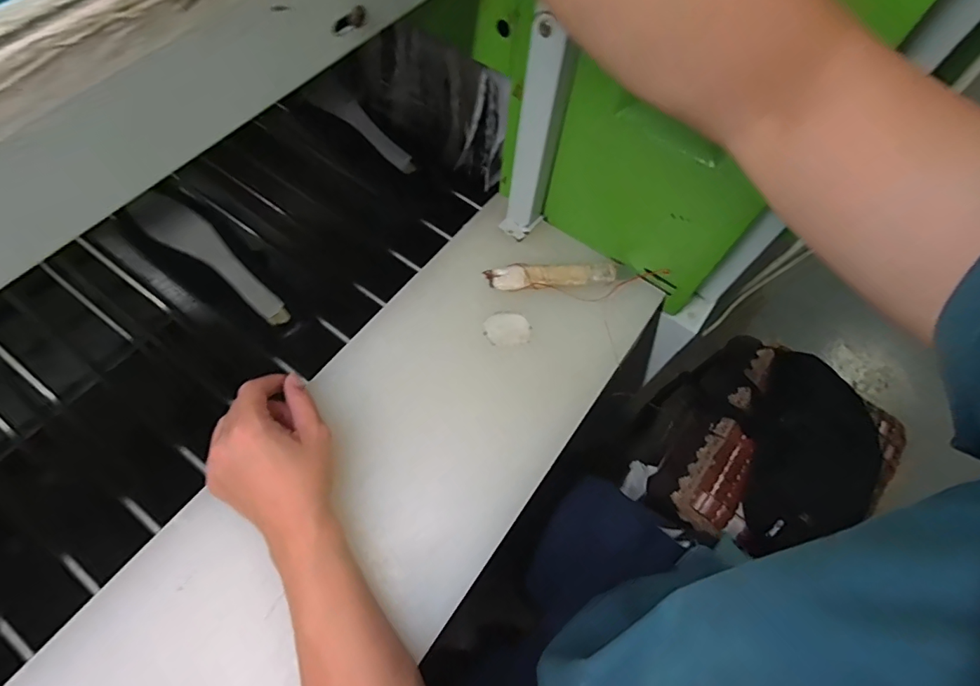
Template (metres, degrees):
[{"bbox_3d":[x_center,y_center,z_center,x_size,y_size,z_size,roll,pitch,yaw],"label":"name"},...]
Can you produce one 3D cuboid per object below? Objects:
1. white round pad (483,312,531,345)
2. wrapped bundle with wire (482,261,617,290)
[{"bbox_3d":[0.019,-0.016,0.520,0.047,0.004,0.038,-4,65,-5],"label":"white round pad"},{"bbox_3d":[0.069,-0.076,0.545,0.144,0.011,0.029,-4,65,-5],"label":"wrapped bundle with wire"}]

